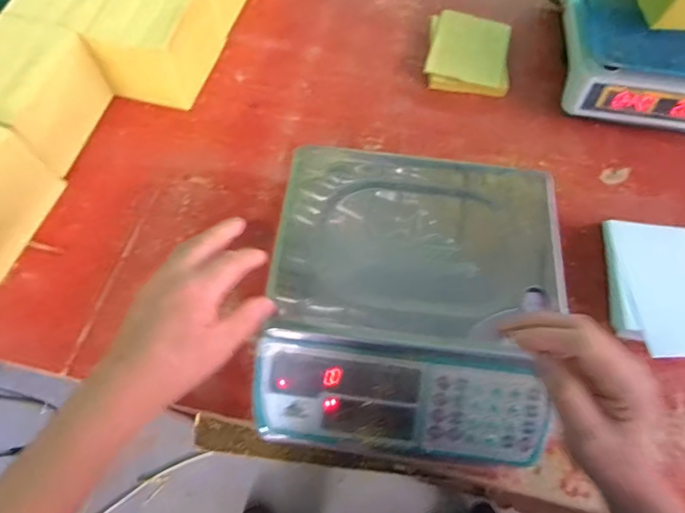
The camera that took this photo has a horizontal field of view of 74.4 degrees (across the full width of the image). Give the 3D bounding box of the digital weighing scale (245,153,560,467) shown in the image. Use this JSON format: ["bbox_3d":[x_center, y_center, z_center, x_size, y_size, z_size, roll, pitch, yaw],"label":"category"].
[{"bbox_3d":[0.072,0.043,0.475,0.295,0.091,0.296,6,65,0],"label":"digital weighing scale"}]

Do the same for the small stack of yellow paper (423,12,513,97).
[{"bbox_3d":[0.206,-0.340,0.738,0.129,0.033,0.155,8,65,1],"label":"small stack of yellow paper"}]

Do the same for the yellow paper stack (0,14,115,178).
[{"bbox_3d":[-0.413,-0.210,0.598,0.111,0.110,0.167,16,65,5],"label":"yellow paper stack"}]

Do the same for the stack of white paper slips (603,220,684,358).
[{"bbox_3d":[0.403,0.039,0.567,0.125,0.041,0.173,5,65,0],"label":"stack of white paper slips"}]

